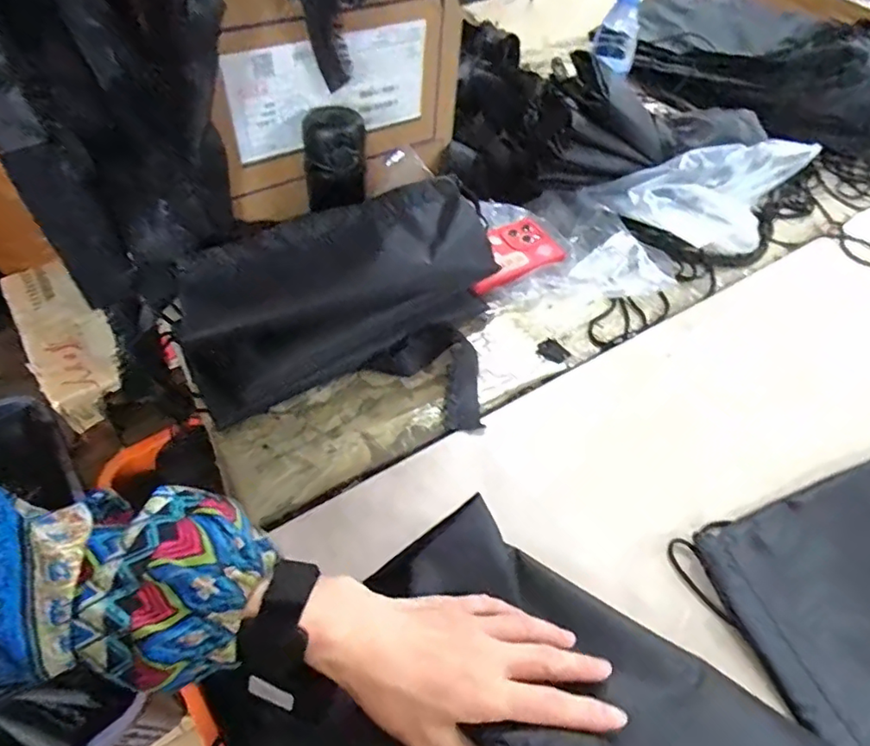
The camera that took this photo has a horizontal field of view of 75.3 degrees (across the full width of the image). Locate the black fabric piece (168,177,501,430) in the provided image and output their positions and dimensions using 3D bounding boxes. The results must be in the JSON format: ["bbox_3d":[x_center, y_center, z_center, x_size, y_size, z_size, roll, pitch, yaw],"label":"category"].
[{"bbox_3d":[-0.096,-0.088,0.553,0.308,0.104,0.131,-26,54,-22],"label":"black fabric piece"}]

